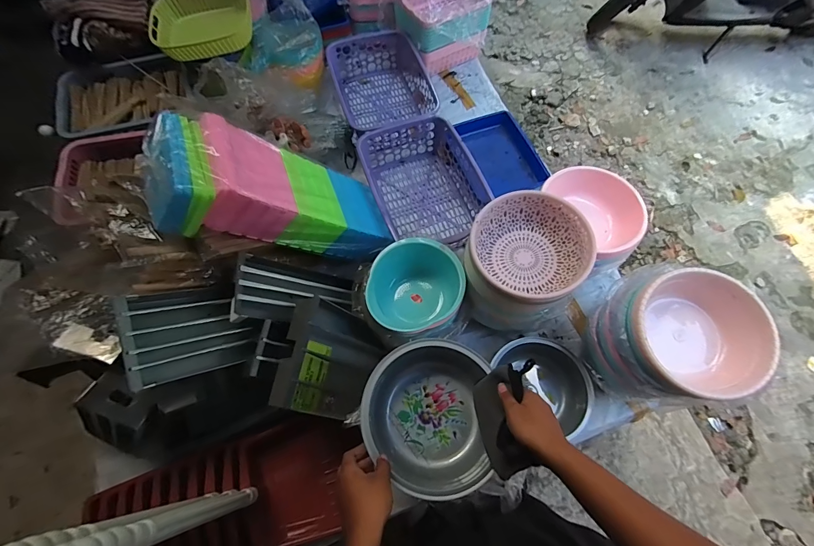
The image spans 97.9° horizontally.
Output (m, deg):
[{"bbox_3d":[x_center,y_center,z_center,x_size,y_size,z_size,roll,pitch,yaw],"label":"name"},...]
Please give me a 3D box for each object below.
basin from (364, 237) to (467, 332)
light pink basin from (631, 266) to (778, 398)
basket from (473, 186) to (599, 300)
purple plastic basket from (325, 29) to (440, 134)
[{"bbox_3d":[0.020,0.042,0.879,0.217,0.140,0.204,0,67,1],"label":"basin"},{"bbox_3d":[0.562,0.118,0.699,0.237,0.098,0.237,-2,77,9],"label":"light pink basin"},{"bbox_3d":[0.260,-0.064,0.774,0.233,0.100,0.213,11,67,5],"label":"basket"},{"bbox_3d":[-0.086,-0.664,1.251,0.317,0.116,0.401,-23,68,-9],"label":"purple plastic basket"}]

